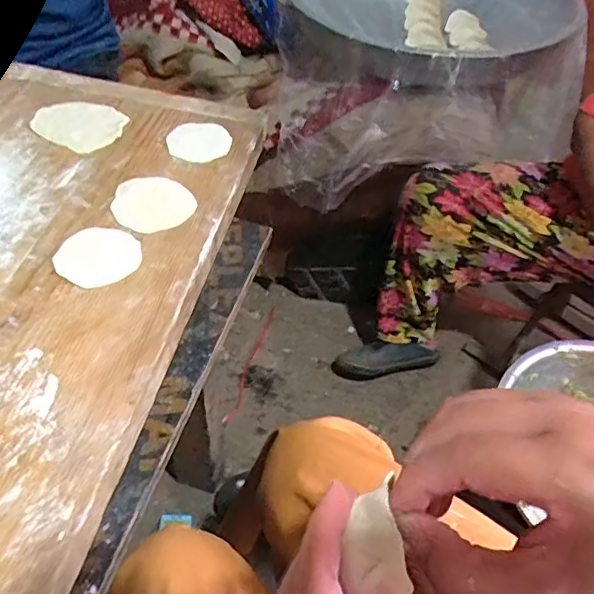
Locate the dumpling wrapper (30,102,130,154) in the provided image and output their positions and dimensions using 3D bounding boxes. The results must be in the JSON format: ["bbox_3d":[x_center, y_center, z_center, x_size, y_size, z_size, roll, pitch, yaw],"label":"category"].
[{"bbox_3d":[-0.236,-0.191,0.609,0.095,0.006,0.082,26,53,15],"label":"dumpling wrapper"}]

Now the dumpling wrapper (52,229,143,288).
[{"bbox_3d":[-0.173,-0.036,0.489,0.069,0.006,0.061,-29,59,-26],"label":"dumpling wrapper"}]

